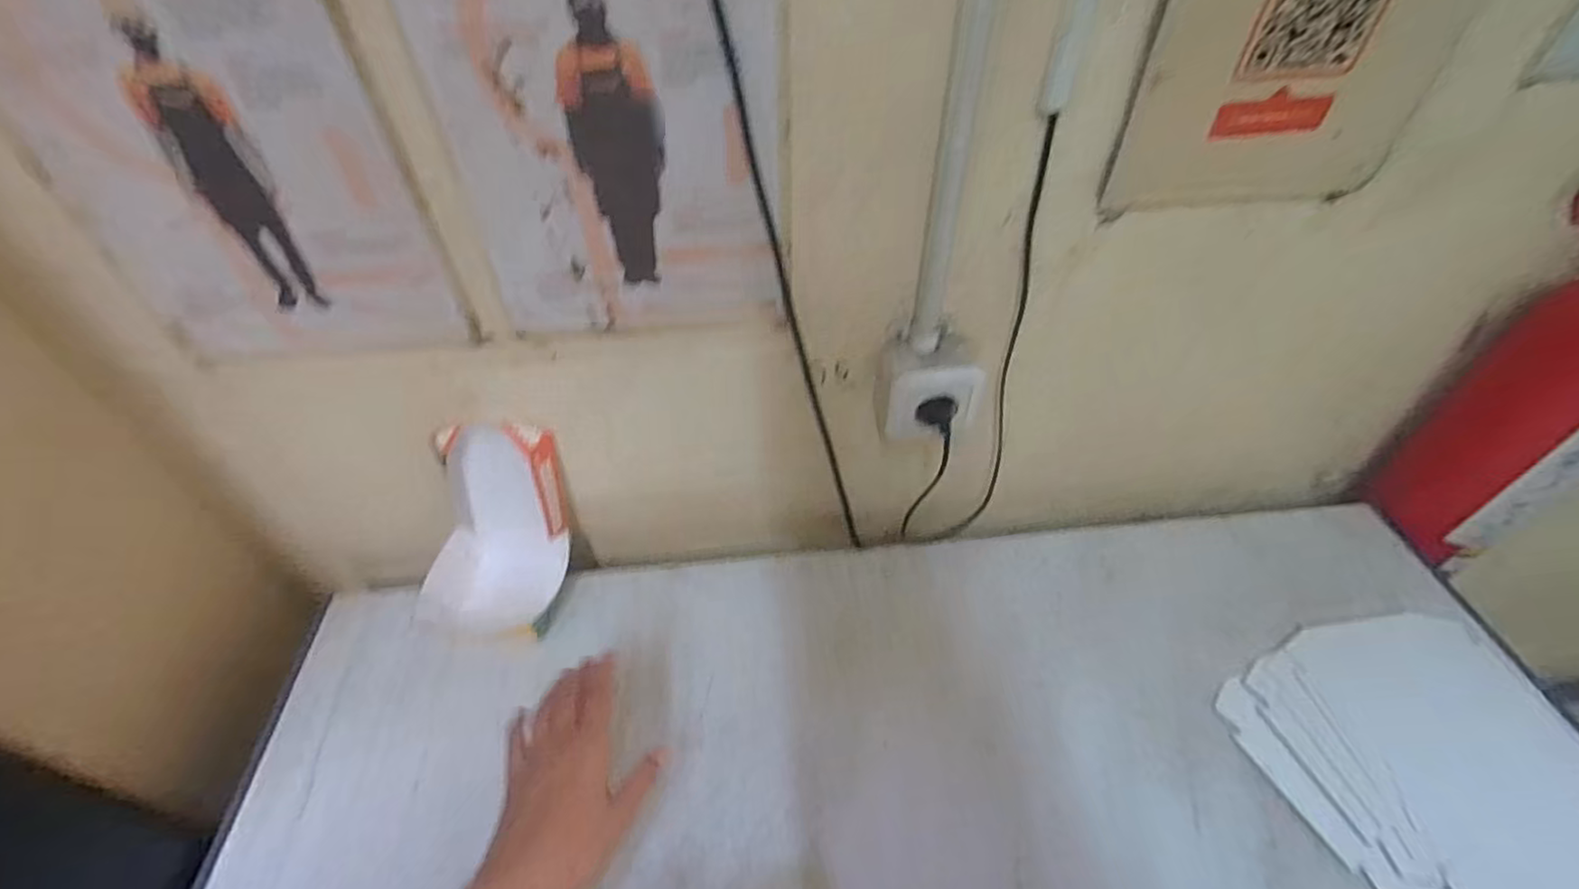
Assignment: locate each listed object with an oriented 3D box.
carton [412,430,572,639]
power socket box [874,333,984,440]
[{"bbox_3d":[-0.277,0.082,0.599,0.133,0.154,0.127,-3,47,-3],"label":"carton"},{"bbox_3d":[0.122,-0.043,0.567,0.092,0.080,0.048,-1,46,1],"label":"power socket box"}]

